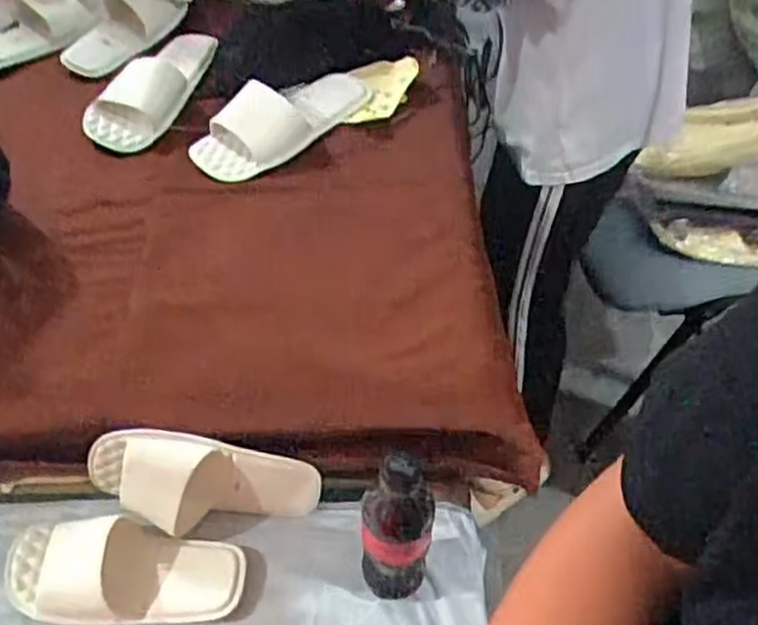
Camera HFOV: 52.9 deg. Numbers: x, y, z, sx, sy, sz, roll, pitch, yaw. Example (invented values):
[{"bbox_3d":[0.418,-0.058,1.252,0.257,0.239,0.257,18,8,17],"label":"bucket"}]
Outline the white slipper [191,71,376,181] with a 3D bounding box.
[{"bbox_3d":[-0.119,-0.256,1.015,0.265,0.077,0.098,-25,56,-19],"label":"white slipper"}]

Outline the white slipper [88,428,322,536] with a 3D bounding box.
[{"bbox_3d":[-0.179,0.168,0.786,0.233,0.111,0.055,-1,28,-7],"label":"white slipper"}]

